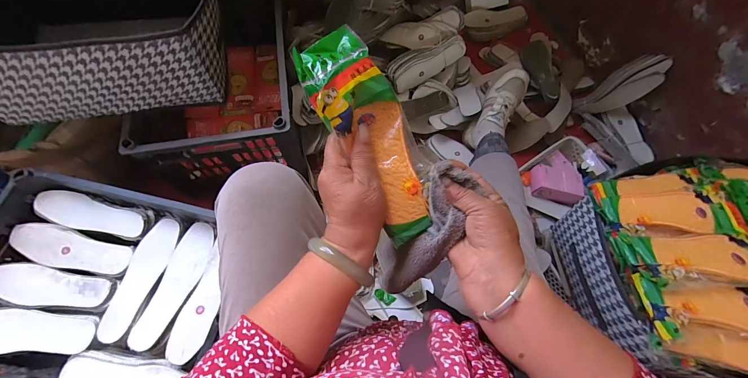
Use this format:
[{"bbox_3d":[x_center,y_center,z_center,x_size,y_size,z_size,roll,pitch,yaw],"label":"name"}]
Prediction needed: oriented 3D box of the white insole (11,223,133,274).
[{"bbox_3d":[-0.571,0.115,0.599,0.228,0.022,0.071,12,69,6],"label":"white insole"}]

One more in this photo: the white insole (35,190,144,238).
[{"bbox_3d":[-0.553,0.049,0.621,0.208,0.031,0.062,11,69,5],"label":"white insole"}]

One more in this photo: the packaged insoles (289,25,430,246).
[{"bbox_3d":[0.000,-0.048,0.311,0.073,0.027,0.210,-29,101,-10],"label":"packaged insoles"}]

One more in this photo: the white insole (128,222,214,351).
[{"bbox_3d":[-0.360,0.172,0.580,0.068,0.010,0.224,15,70,7],"label":"white insole"}]

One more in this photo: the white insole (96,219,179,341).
[{"bbox_3d":[-0.431,0.161,0.585,0.073,0.005,0.220,14,69,6],"label":"white insole"}]

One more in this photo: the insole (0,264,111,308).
[{"bbox_3d":[-0.588,0.179,0.571,0.215,0.008,0.066,8,69,4],"label":"insole"}]

